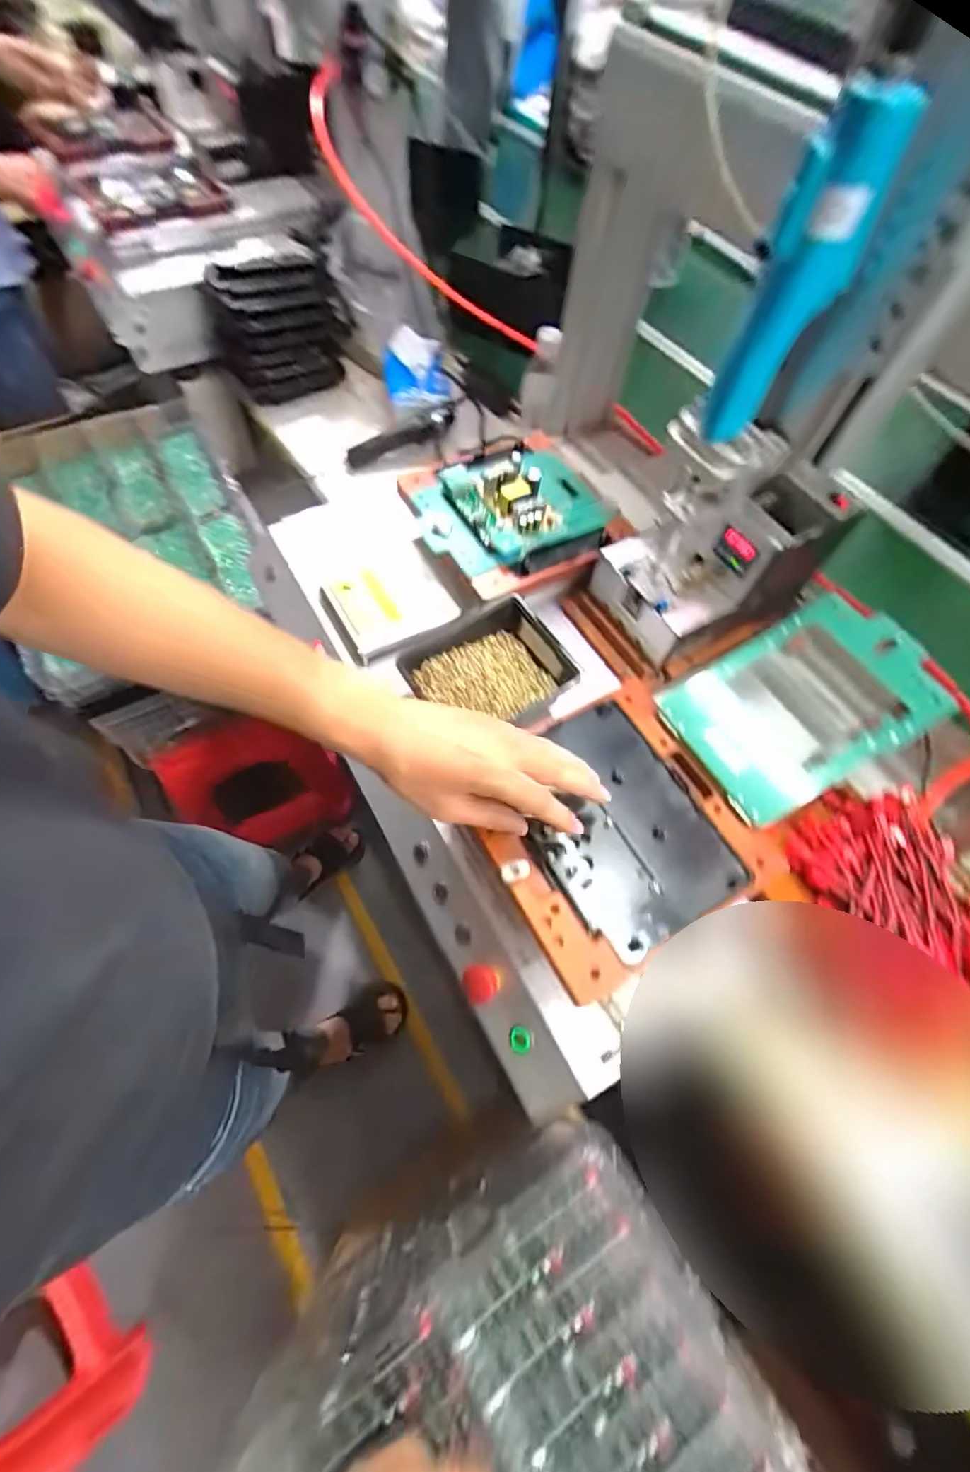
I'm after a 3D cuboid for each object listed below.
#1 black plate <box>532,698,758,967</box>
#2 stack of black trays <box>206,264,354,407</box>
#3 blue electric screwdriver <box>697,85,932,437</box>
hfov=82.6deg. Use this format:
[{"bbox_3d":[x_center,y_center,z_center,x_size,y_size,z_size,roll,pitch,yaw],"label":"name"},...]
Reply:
[{"bbox_3d":[0.103,0.071,0.444,0.133,0.022,0.180,-28,66,-17],"label":"black plate"},{"bbox_3d":[-0.358,-0.742,1.000,0.236,0.201,0.170,-13,63,-10],"label":"stack of black trays"},{"bbox_3d":[0.175,-0.249,0.316,0.044,0.160,0.037,27,63,11],"label":"blue electric screwdriver"}]

